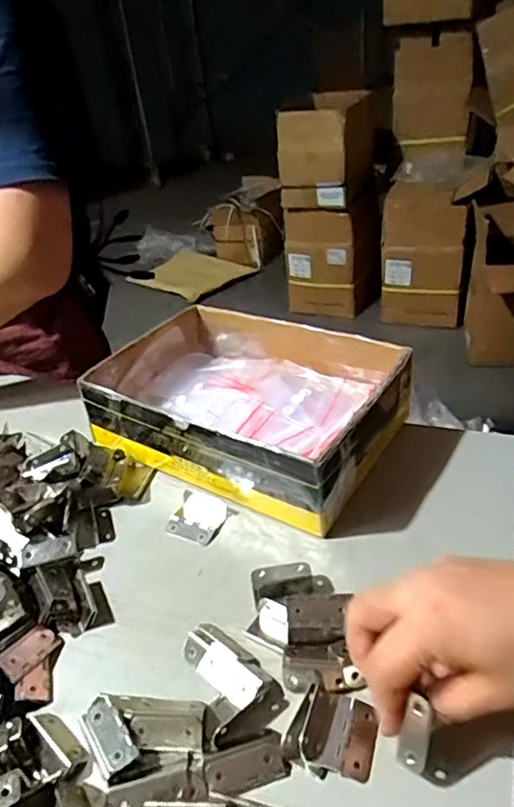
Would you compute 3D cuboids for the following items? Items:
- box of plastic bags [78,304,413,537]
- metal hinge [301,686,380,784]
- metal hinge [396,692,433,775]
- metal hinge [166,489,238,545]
[{"bbox_3d":[-0.008,-0.005,0.535,0.251,0.069,0.175,16,40,29],"label":"box of plastic bags"},{"bbox_3d":[0.046,0.180,0.322,0.038,0.007,0.041,8,37,20],"label":"metal hinge"},{"bbox_3d":[0.080,0.167,0.294,0.014,0.038,0.005,11,14,23],"label":"metal hinge"},{"bbox_3d":[-0.047,0.091,0.473,0.044,0.008,0.046,16,40,29],"label":"metal hinge"}]

